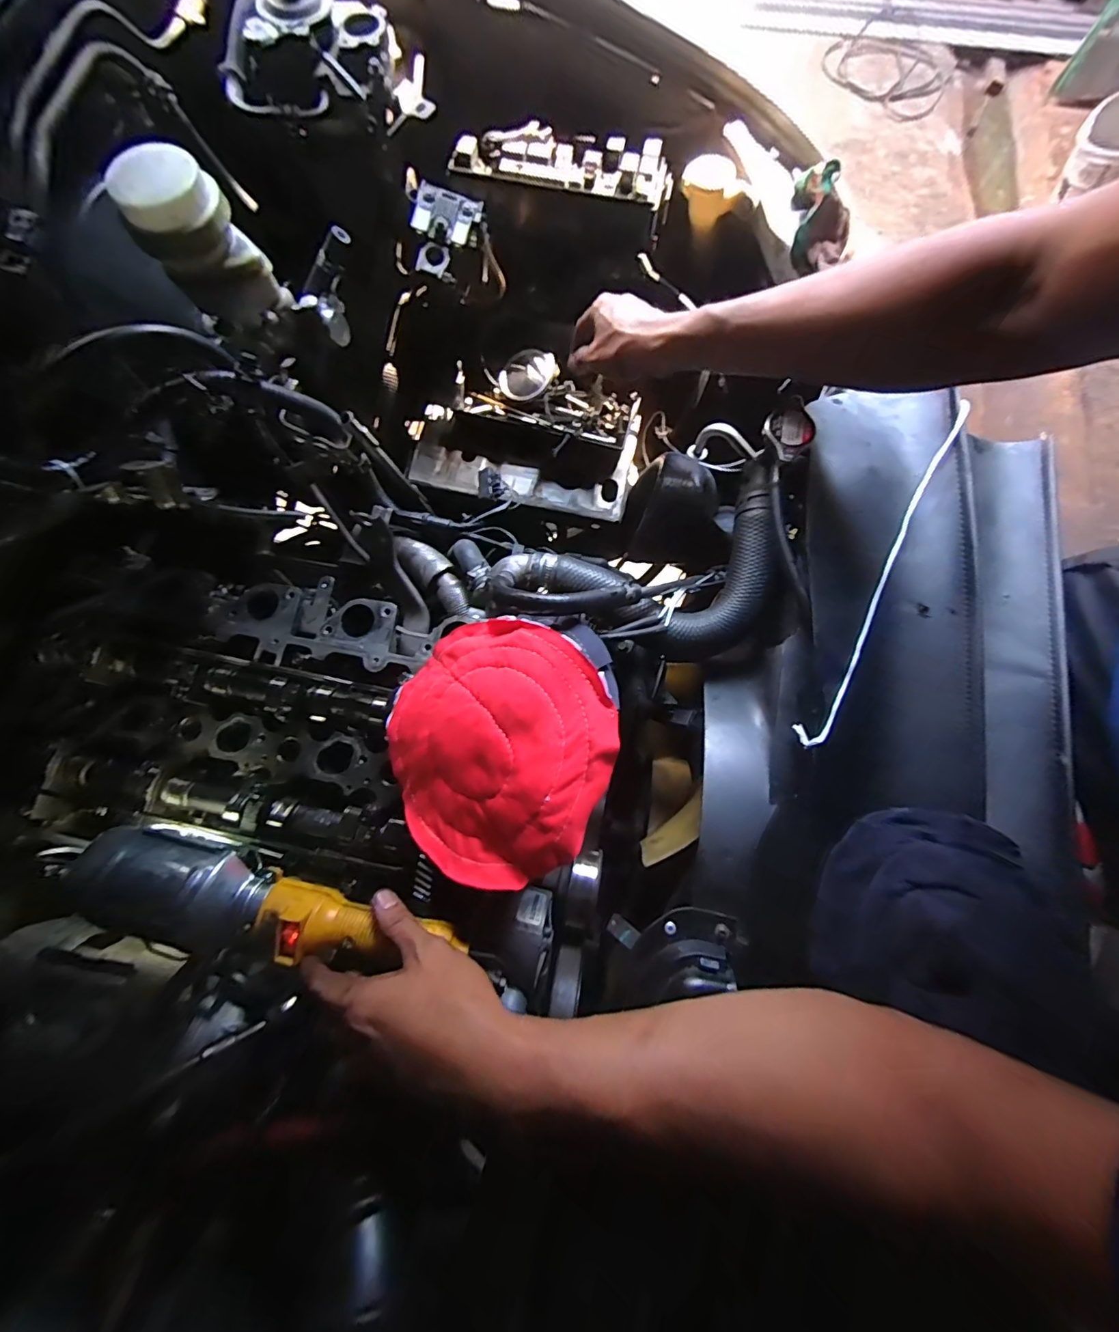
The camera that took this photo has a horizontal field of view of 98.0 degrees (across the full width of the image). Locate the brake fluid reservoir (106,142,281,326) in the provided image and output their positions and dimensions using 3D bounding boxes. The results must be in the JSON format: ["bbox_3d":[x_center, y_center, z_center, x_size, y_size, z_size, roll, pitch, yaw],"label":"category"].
[{"bbox_3d":[-0.324,-0.378,0.443,0.081,0.108,0.083,0,77,-1],"label":"brake fluid reservoir"}]

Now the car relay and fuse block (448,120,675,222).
[{"bbox_3d":[0.008,-0.532,0.512,0.226,0.029,0.065,11,78,2],"label":"car relay and fuse block"}]

